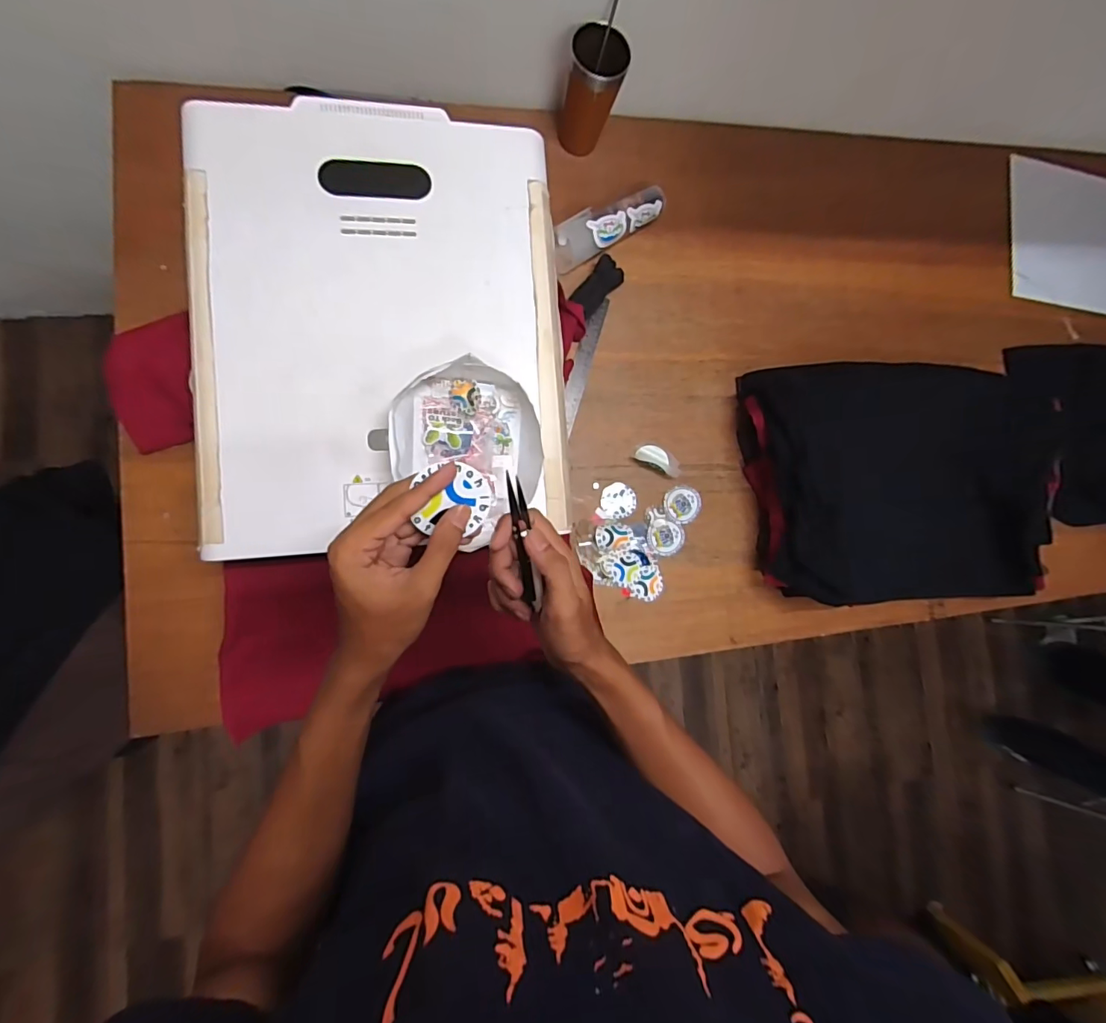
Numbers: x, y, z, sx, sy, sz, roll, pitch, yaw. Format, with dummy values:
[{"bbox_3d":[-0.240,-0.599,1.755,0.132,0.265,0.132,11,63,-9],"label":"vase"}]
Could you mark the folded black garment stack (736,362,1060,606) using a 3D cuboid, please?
[{"bbox_3d":[0.554,-0.046,0.784,0.496,0.113,0.375,-1,84,-12],"label":"folded black garment stack"}]

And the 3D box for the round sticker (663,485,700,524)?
[{"bbox_3d":[0.206,-0.011,0.783,0.059,0.005,0.058,0,87,-5],"label":"round sticker"}]

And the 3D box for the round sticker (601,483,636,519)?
[{"bbox_3d":[0.102,-0.017,0.773,0.056,0.005,0.054,1,84,-12],"label":"round sticker"}]

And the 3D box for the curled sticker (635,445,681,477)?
[{"bbox_3d":[0.169,-0.083,0.785,0.076,0.005,0.034,26,83,-3],"label":"curled sticker"}]

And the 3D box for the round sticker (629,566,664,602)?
[{"bbox_3d":[0.150,0.112,0.768,0.048,0.006,0.054,35,78,-7],"label":"round sticker"}]

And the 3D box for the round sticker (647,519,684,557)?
[{"bbox_3d":[0.178,0.041,0.778,0.060,0.004,0.057,1,84,-12],"label":"round sticker"}]

